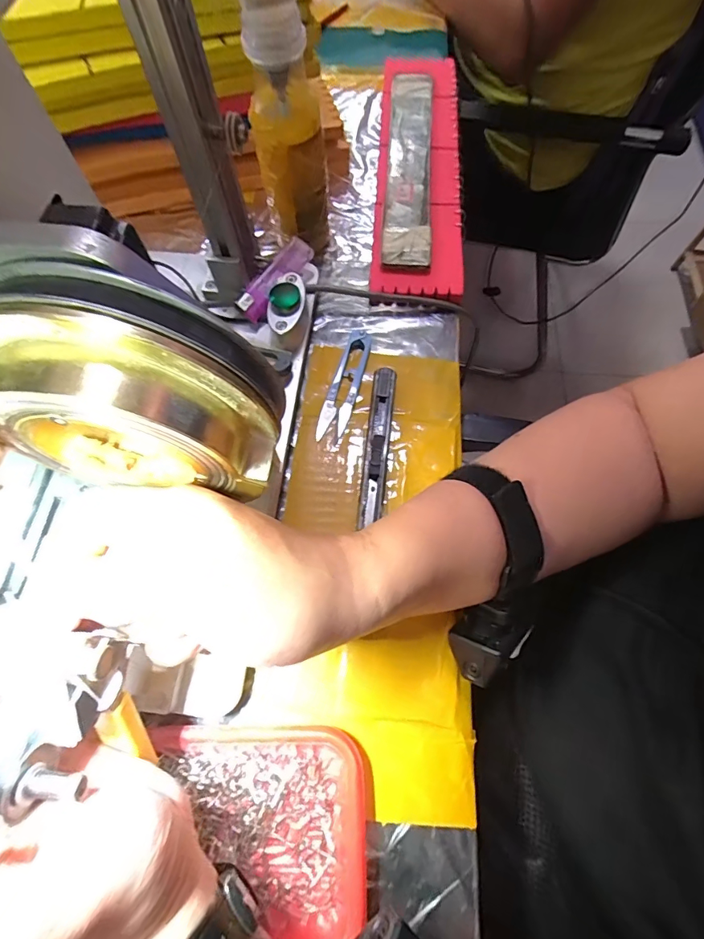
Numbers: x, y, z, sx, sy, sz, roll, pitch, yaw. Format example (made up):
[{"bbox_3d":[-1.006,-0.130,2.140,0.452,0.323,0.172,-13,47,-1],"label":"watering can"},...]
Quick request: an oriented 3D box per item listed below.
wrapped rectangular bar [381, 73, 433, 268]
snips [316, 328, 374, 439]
[{"bbox_3d":[0.057,-0.307,0.444,0.043,0.016,0.279,5,68,1],"label":"wrapped rectangular bar"},{"bbox_3d":[-0.005,-0.069,0.364,0.023,0.009,0.100,15,69,5],"label":"snips"}]

